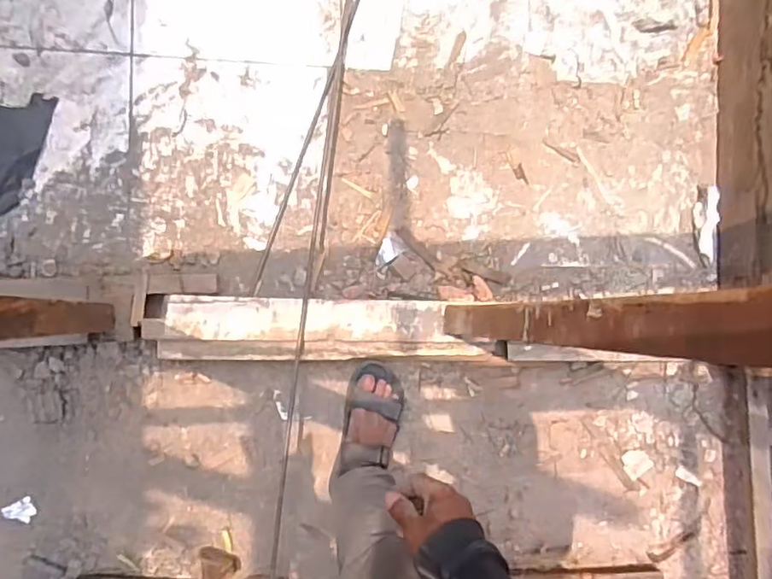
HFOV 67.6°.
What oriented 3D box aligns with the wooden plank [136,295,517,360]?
[{"bbox_3d":[-0.107,0.080,1.101,0.663,0.053,0.120,2,87,-9],"label":"wooden plank"}]

